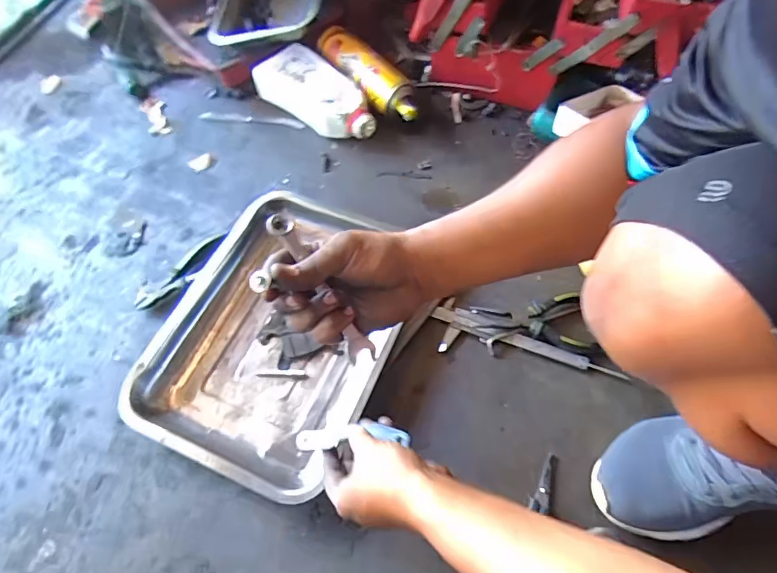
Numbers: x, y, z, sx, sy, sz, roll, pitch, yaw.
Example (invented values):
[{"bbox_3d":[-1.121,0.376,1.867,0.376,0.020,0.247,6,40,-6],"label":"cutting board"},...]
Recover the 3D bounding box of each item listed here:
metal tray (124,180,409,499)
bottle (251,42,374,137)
[{"bbox_3d":[-0.136,0.047,0.588,0.273,0.038,0.357,18,64,13],"label":"metal tray"},{"bbox_3d":[-0.111,-0.311,0.769,0.222,0.060,0.089,35,68,20],"label":"bottle"}]

